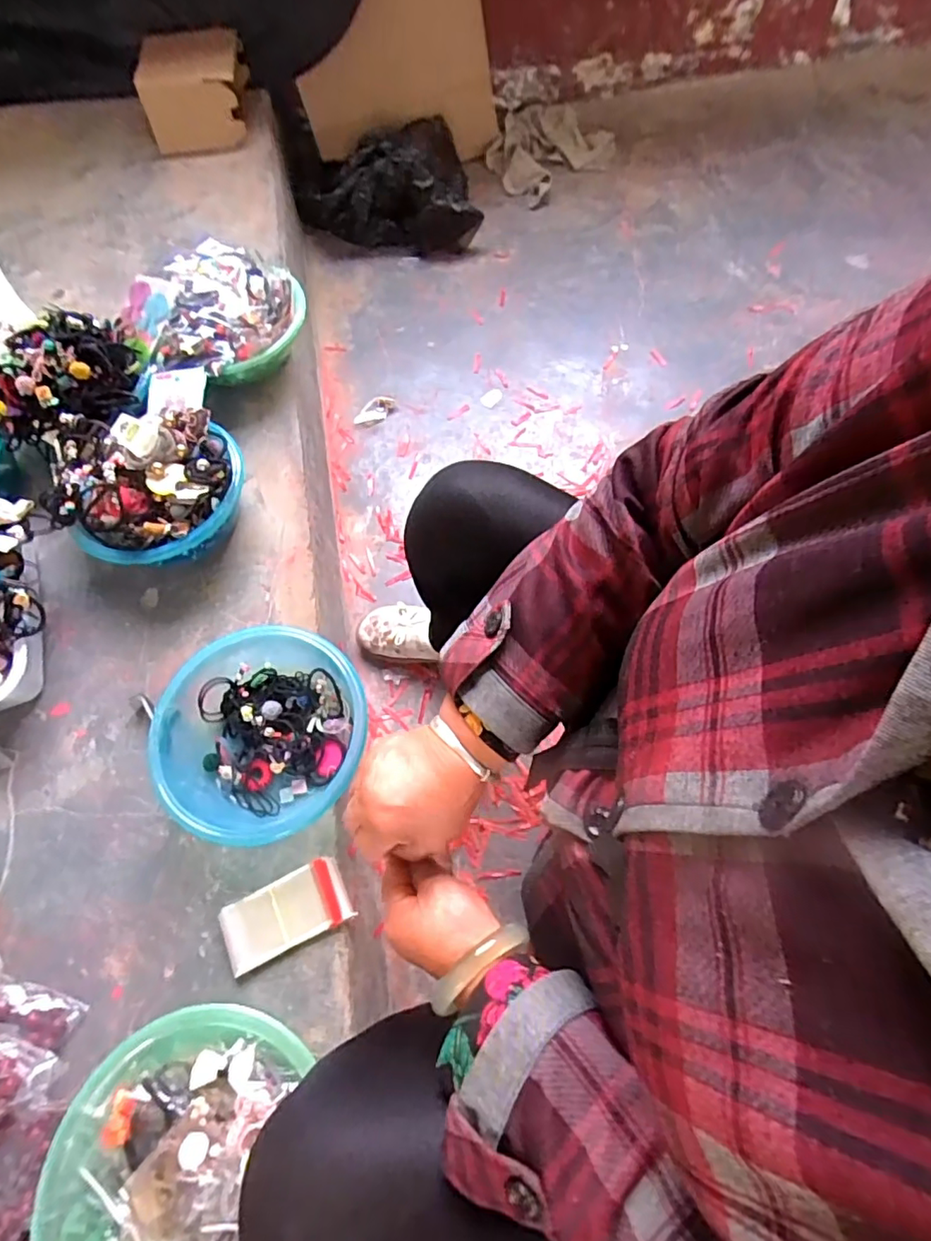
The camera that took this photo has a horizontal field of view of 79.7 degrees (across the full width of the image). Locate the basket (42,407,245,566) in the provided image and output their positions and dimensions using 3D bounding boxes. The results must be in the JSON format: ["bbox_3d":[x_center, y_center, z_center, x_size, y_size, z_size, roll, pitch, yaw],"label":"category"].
[{"bbox_3d":[-0.418,-0.170,0.728,0.223,0.134,0.210,-1,67,2],"label":"basket"}]

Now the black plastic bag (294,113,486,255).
[{"bbox_3d":[-0.180,-0.984,1.293,0.394,0.158,0.244,-20,67,-6],"label":"black plastic bag"}]

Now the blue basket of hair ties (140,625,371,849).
[{"bbox_3d":[-0.239,0.131,0.620,0.210,0.076,0.219,-1,67,2],"label":"blue basket of hair ties"}]

